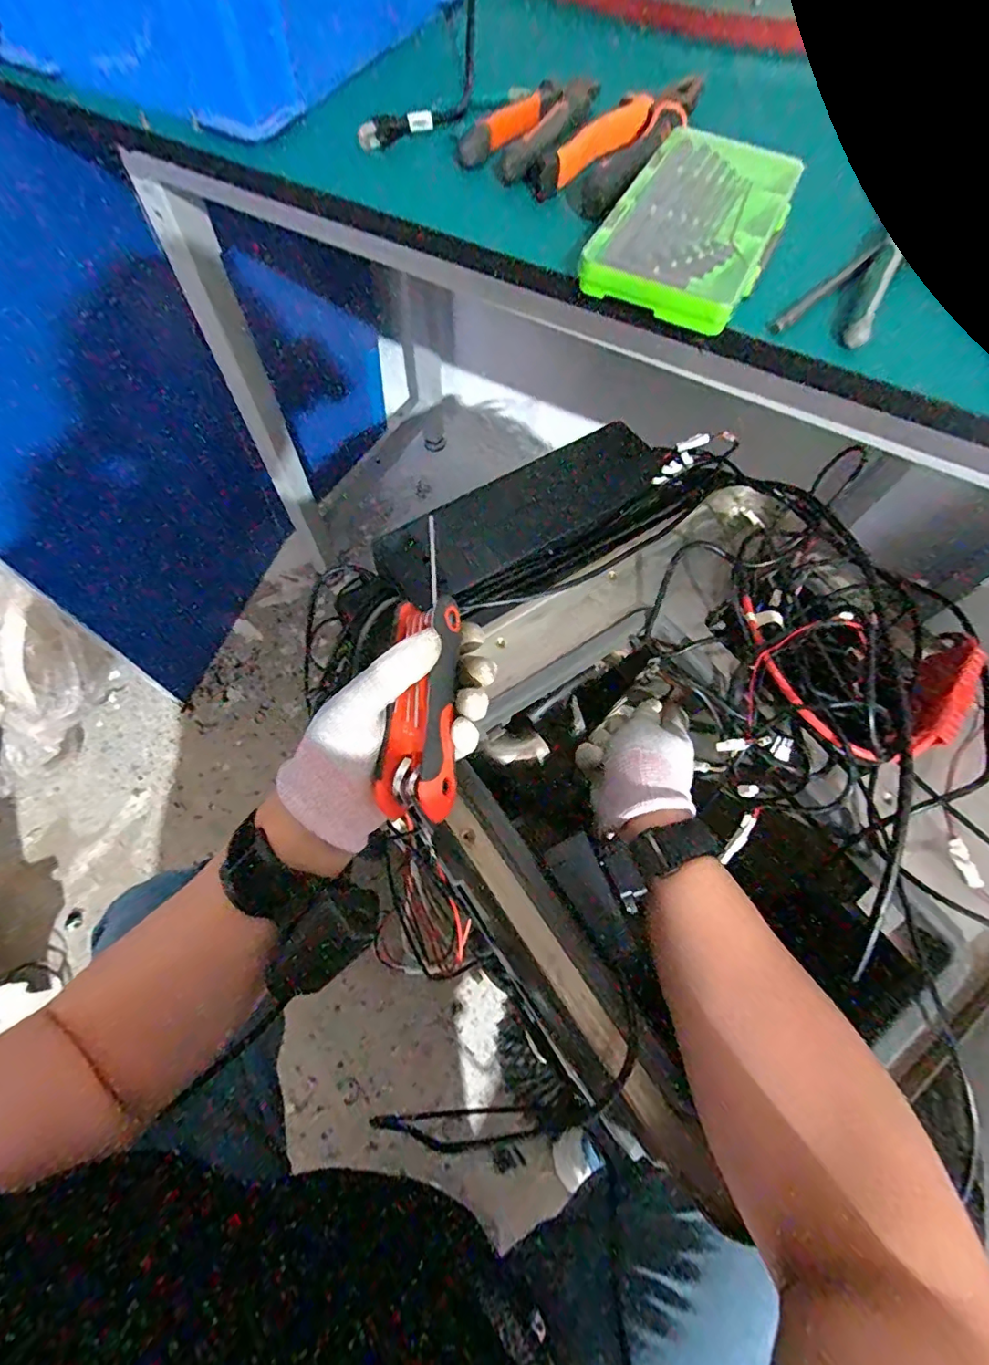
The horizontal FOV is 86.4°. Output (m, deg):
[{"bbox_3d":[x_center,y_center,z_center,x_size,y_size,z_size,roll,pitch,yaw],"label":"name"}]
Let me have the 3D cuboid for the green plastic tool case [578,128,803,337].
[{"bbox_3d":[0.134,-0.303,0.348,0.099,0.023,0.195,26,68,9],"label":"green plastic tool case"}]

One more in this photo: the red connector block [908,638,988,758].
[{"bbox_3d":[0.302,0.008,0.354,0.031,0.021,0.096,38,70,13],"label":"red connector block"}]

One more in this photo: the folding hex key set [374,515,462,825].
[{"bbox_3d":[-0.038,-0.008,0.299,0.040,0.025,0.163,4,77,-1],"label":"folding hex key set"}]

